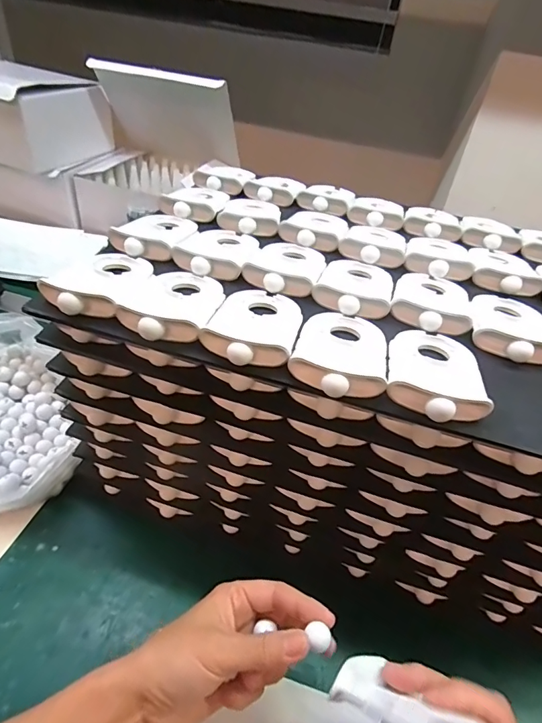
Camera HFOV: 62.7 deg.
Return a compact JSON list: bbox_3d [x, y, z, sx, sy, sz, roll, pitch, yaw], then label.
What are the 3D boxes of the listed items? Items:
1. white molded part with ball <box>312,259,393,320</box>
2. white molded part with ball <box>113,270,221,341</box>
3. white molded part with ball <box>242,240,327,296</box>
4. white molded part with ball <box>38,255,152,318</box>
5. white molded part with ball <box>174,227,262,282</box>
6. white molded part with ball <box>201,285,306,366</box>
[{"bbox_3d":[0.069,-0.063,0.352,0.057,0.017,0.084,18,41,12],"label":"white molded part with ball"},{"bbox_3d":[-0.065,-0.045,0.307,0.059,0.016,0.087,11,40,4],"label":"white molded part with ball"},{"bbox_3d":[0.015,-0.082,0.365,0.056,0.016,0.091,16,40,10],"label":"white molded part with ball"},{"bbox_3d":[-0.117,-0.061,0.316,0.047,0.019,0.086,12,40,5],"label":"white molded part with ball"},{"bbox_3d":[-0.043,-0.094,0.371,0.060,0.015,0.086,15,40,8],"label":"white molded part with ball"},{"bbox_3d":[-0.009,-0.028,0.298,0.057,0.013,0.085,13,40,6],"label":"white molded part with ball"}]

